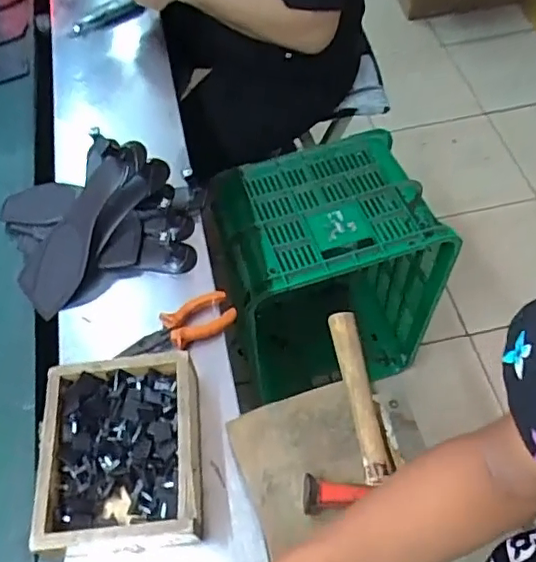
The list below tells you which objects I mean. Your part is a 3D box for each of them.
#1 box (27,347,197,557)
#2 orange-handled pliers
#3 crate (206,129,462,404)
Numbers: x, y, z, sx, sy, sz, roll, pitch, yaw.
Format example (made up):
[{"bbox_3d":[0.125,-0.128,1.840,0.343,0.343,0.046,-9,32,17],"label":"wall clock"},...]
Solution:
[{"bbox_3d":[-0.144,0.170,0.570,0.159,0.047,0.187,-8,58,-2],"label":"box"},{"bbox_3d":[-0.106,0.058,0.672,0.140,0.021,0.046,-27,60,-14],"label":"orange-handled pliers"},{"bbox_3d":[0.124,0.024,1.332,0.424,0.624,0.316,-20,59,-9],"label":"crate"}]

